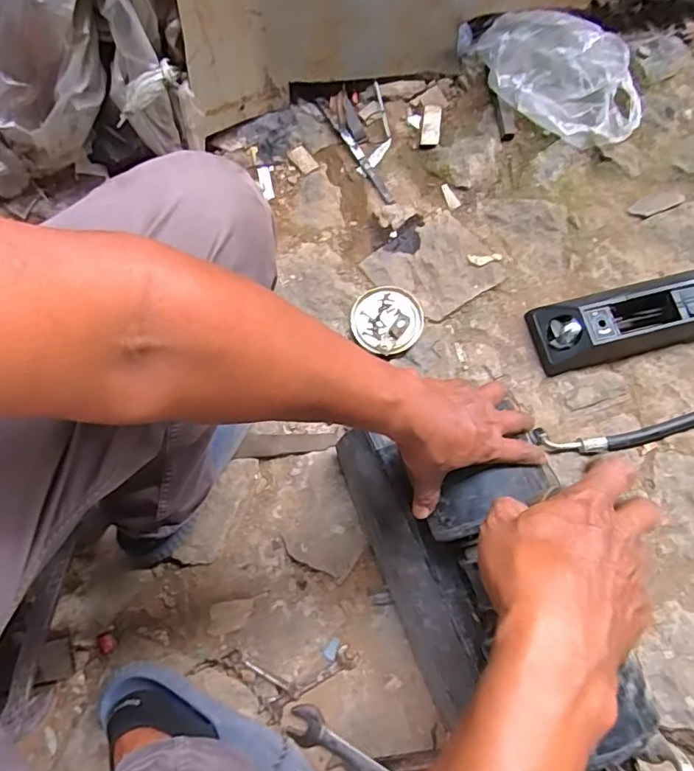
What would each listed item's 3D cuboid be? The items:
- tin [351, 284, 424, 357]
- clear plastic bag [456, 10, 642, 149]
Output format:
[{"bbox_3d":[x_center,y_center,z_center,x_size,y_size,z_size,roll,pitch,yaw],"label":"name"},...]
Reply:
[{"bbox_3d":[0.061,-0.098,0.800,0.104,0.017,0.106,0,77,-1],"label":"tin"},{"bbox_3d":[0.331,-0.506,0.855,0.323,0.118,0.130,27,78,5],"label":"clear plastic bag"}]

